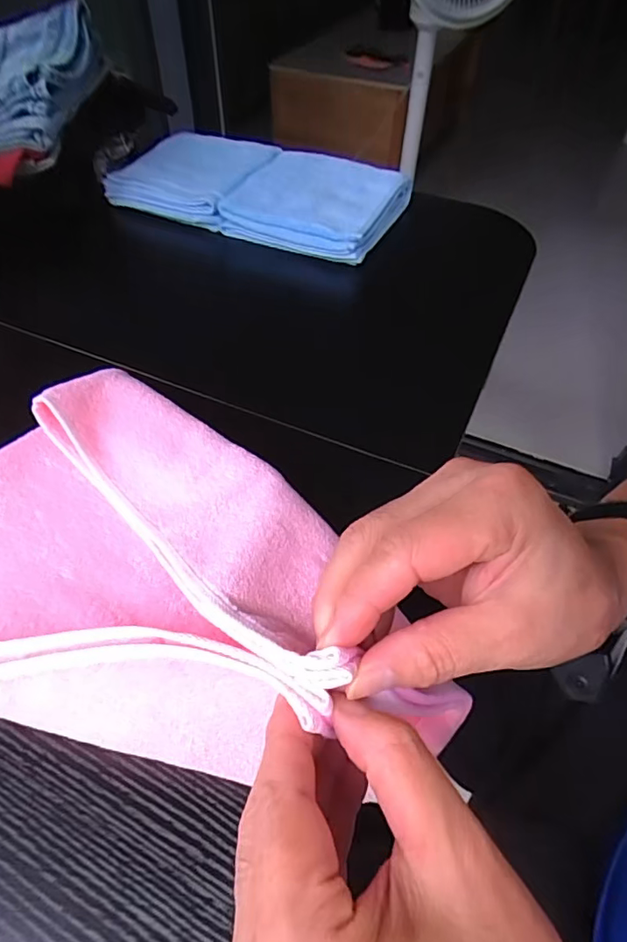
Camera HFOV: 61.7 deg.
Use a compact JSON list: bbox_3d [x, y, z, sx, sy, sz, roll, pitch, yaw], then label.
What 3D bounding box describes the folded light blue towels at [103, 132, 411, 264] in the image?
[{"bbox_3d":[-0.069,-0.343,0.636,0.330,0.041,0.169,18,53,13],"label":"folded light blue towels"}]

